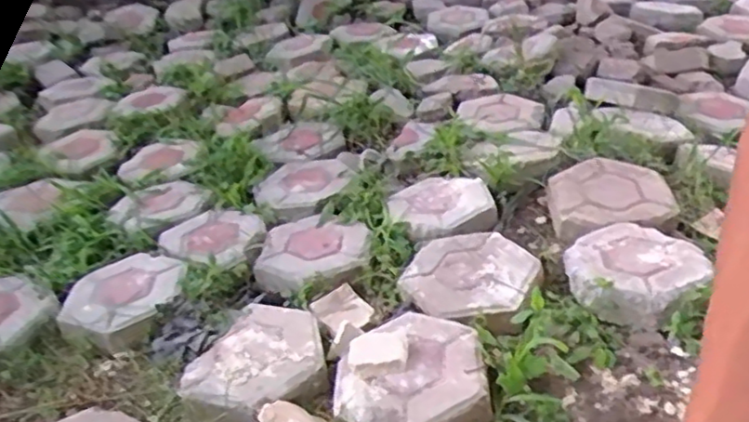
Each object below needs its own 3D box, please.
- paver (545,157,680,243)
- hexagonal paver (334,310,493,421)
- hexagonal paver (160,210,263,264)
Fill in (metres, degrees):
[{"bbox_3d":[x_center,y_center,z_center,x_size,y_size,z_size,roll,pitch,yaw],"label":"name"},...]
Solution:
[{"bbox_3d":[0.408,-0.037,1.137,0.208,0.044,0.203,-3,34,-1],"label":"paver"},{"bbox_3d":[0.044,0.219,0.863,0.193,0.052,0.211,-5,35,-4],"label":"hexagonal paver"},{"bbox_3d":[-0.284,0.038,1.160,0.159,0.021,0.150,17,39,26],"label":"hexagonal paver"}]

